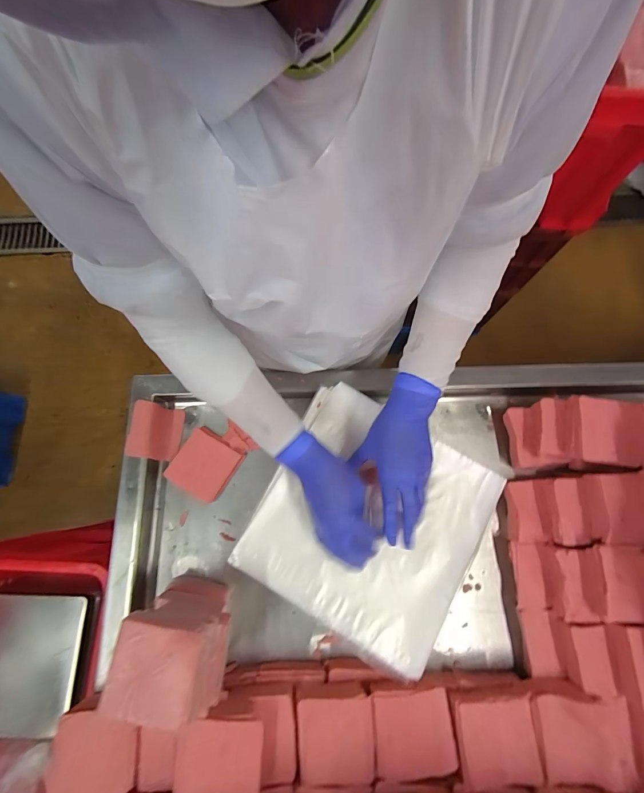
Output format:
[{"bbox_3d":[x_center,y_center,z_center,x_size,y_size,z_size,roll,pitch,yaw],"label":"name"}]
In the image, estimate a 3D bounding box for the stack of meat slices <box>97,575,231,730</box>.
[{"bbox_3d":[-0.168,0.297,0.414,0.103,0.155,0.095,7,76,2],"label":"stack of meat slices"}]

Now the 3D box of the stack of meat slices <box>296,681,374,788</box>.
[{"bbox_3d":[0.016,0.427,0.432,0.093,0.024,0.095,-2,76,0],"label":"stack of meat slices"}]

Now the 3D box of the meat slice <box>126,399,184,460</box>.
[{"bbox_3d":[-0.263,0.057,0.545,0.019,0.078,0.085,-12,67,37],"label":"meat slice"}]

